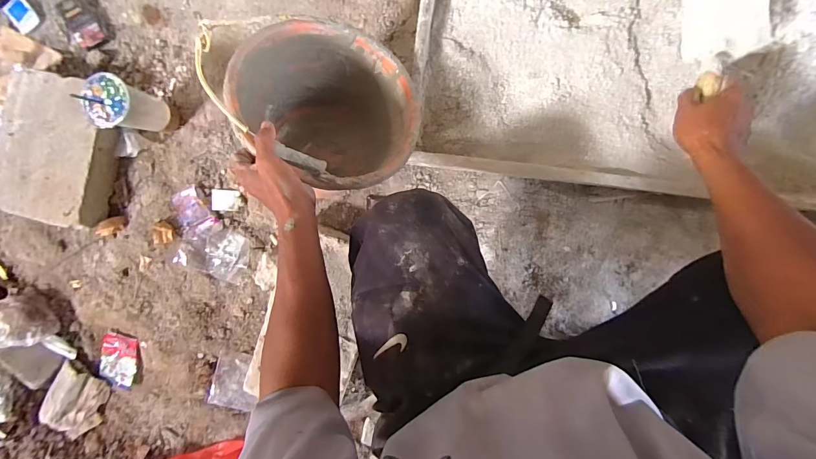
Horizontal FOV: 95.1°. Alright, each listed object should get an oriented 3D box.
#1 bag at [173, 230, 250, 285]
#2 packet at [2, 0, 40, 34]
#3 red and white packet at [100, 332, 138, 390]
[{"bbox_3d":[-0.417,0.048,0.801,0.149,0.014,0.101,19,96,4],"label":"bag"},{"bbox_3d":[-0.808,-0.449,0.779,0.052,0.017,0.069,-41,89,7],"label":"packet"},{"bbox_3d":[-0.594,0.266,0.765,0.083,0.026,0.096,11,95,5],"label":"red and white packet"}]

